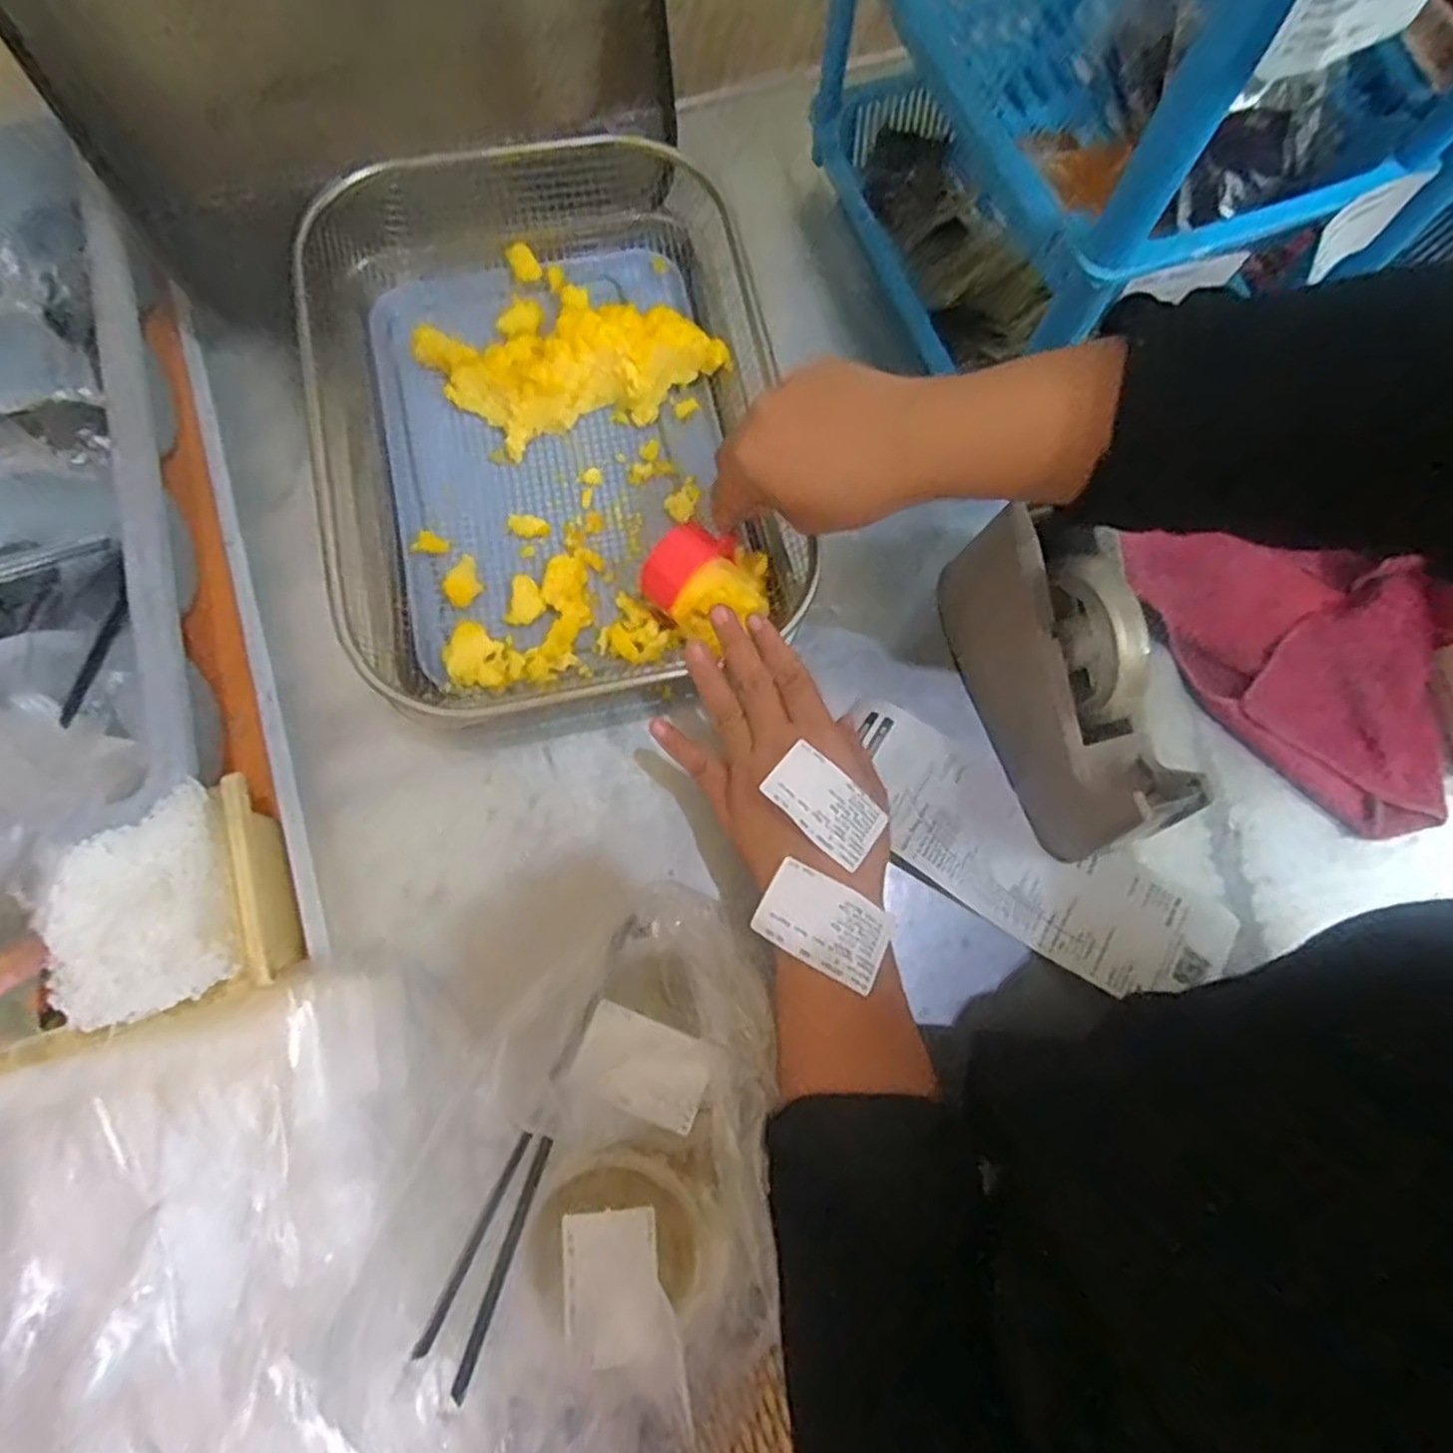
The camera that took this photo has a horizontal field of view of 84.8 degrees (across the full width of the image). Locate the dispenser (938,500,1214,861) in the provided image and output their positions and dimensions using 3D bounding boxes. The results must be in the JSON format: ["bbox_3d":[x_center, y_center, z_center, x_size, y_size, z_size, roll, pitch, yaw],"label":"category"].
[{"bbox_3d":[0.197,-0.023,0.462,0.069,0.101,0.189,-23,77,-7],"label":"dispenser"}]

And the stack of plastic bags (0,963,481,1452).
[{"bbox_3d":[-0.287,0.301,0.388,0.353,0.047,0.295,-16,76,-5],"label":"stack of plastic bags"}]

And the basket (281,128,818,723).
[{"bbox_3d":[-0.119,-0.201,0.518,0.293,0.080,0.382,-12,76,-4],"label":"basket"}]

